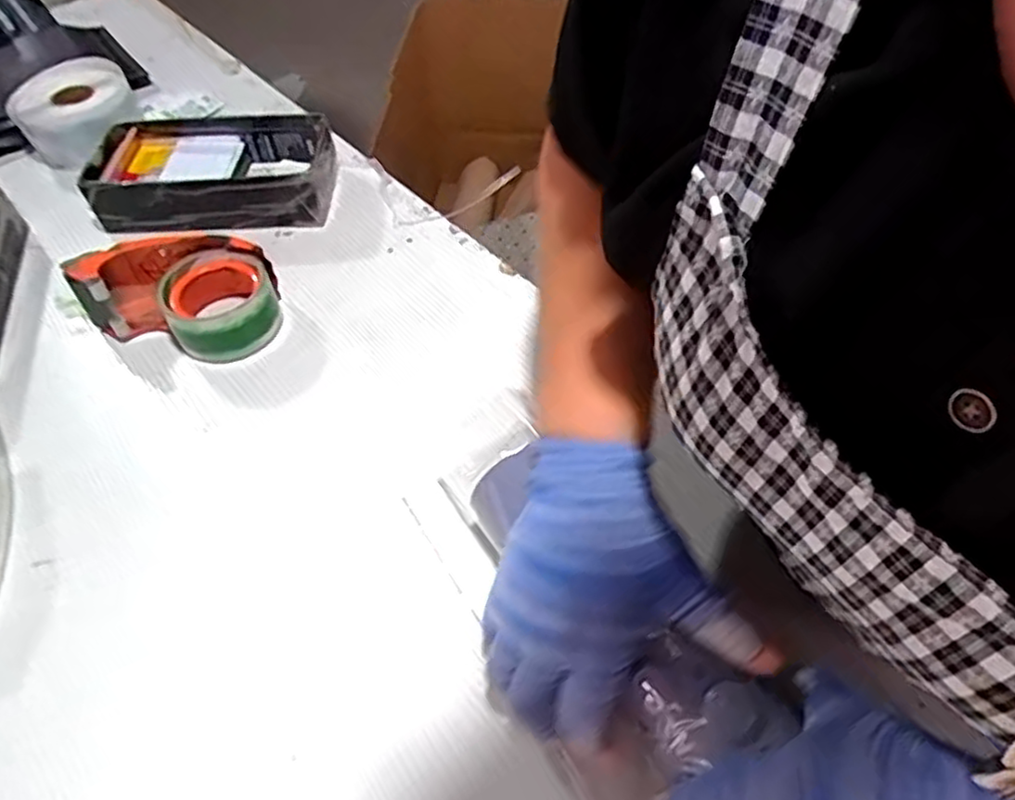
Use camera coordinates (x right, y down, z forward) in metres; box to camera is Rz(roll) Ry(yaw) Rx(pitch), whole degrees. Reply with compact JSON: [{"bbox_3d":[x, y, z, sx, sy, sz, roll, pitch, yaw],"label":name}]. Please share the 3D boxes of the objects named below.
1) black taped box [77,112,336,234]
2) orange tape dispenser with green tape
[{"bbox_3d":[-0.281,-0.214,0.670,0.215,0.058,0.112,-5,50,-2],"label":"black taped box"},{"bbox_3d":[-0.260,-0.089,0.564,0.146,0.067,0.086,12,54,13],"label":"orange tape dispenser with green tape"}]

